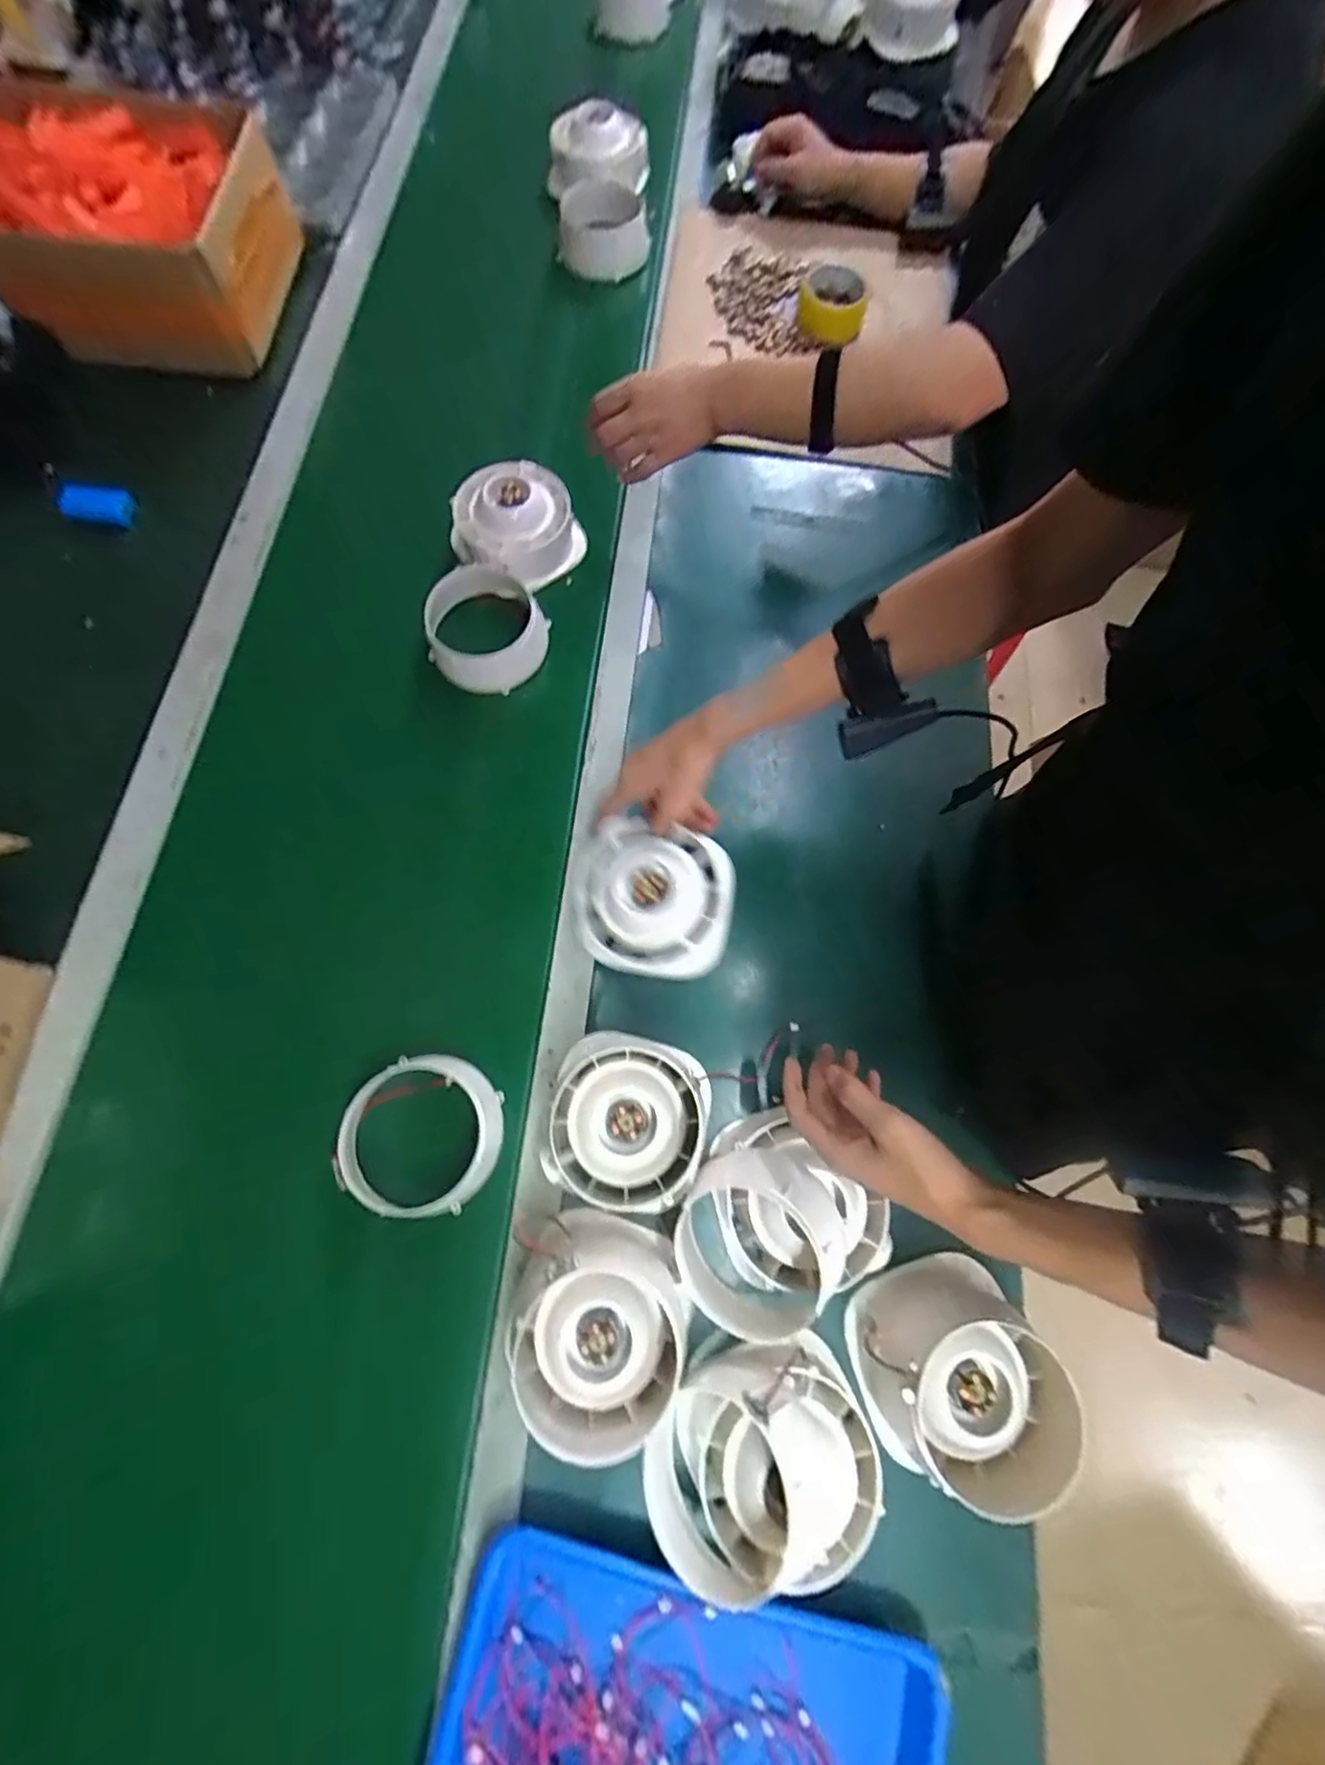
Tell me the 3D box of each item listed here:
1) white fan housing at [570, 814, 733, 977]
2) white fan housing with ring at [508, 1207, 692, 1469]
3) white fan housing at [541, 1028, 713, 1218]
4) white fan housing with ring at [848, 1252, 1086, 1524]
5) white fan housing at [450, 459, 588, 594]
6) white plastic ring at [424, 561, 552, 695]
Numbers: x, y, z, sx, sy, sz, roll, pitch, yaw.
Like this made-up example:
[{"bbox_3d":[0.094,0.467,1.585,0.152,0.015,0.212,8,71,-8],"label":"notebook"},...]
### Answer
[{"bbox_3d":[-0.007,0.013,0.575,0.140,0.057,0.126,15,72,3],"label":"white fan housing"},{"bbox_3d":[-0.044,0.333,0.477,0.121,0.083,0.132,6,73,0],"label":"white fan housing with ring"},{"bbox_3d":[-0.029,0.196,0.525,0.135,0.074,0.135,1,73,-2],"label":"white fan housing"},{"bbox_3d":[0.222,0.369,0.481,0.125,0.111,0.122,1,73,-2],"label":"white fan housing with ring"},{"bbox_3d":[-0.166,-0.408,0.727,0.122,0.069,0.140,44,76,10],"label":"white fan housing"},{"bbox_3d":[-0.193,-0.279,0.689,0.126,0.065,0.125,1,73,-2],"label":"white plastic ring"}]

